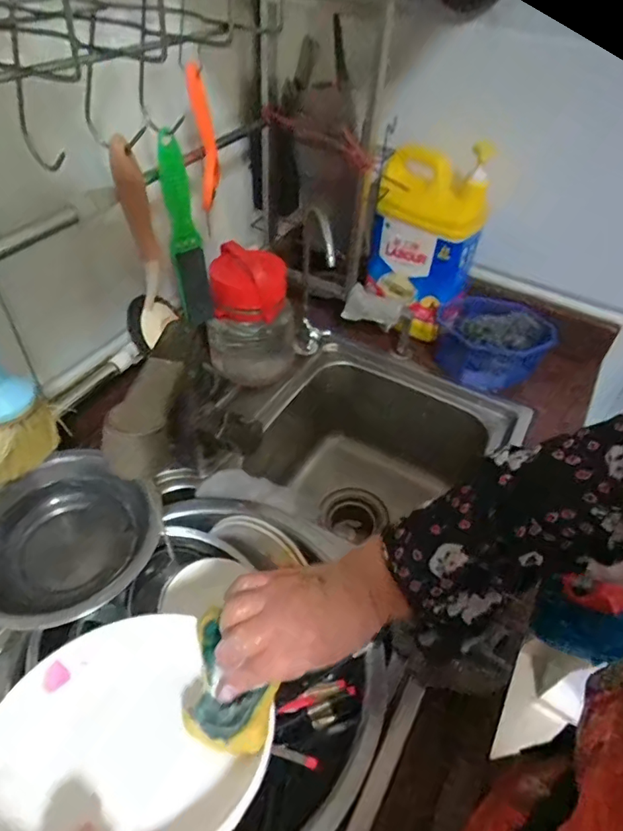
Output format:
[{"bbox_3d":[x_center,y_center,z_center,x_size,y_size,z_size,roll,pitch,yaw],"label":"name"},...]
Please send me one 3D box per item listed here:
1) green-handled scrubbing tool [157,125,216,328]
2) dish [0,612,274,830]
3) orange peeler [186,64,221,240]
[{"bbox_3d":[-0.139,-0.194,0.572,0.037,0.216,0.024,-5,46,-8],"label":"green-handled scrubbing tool"},{"bbox_3d":[-0.118,0.211,0.336,0.177,0.041,0.177,5,25,-2],"label":"dish"},{"bbox_3d":[-0.114,-0.286,0.554,0.023,0.153,0.025,-6,46,-9],"label":"orange peeler"}]

